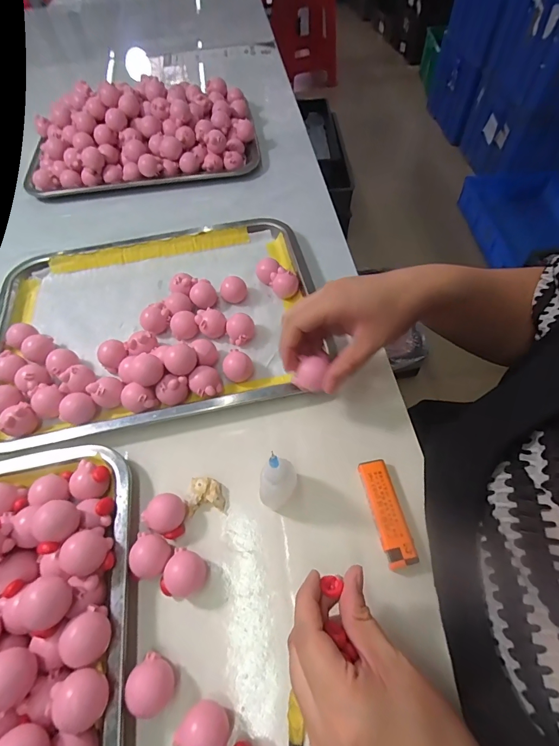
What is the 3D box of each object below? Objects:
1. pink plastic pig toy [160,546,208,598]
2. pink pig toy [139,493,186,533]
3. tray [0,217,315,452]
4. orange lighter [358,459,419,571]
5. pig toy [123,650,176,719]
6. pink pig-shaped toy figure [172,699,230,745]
[{"bbox_3d":[-0.069,0.150,0.276,0.030,0.024,0.031,-2,57,3],"label":"pink plastic pig toy"},{"bbox_3d":[-0.090,0.114,0.299,0.027,0.023,0.029,-2,57,3],"label":"pink pig toy"},{"bbox_3d":[-0.138,-0.065,0.408,0.345,0.036,0.266,-11,57,-3],"label":"tray"},{"bbox_3d":[0.085,0.111,0.298,0.023,0.012,0.080,-11,57,-3],"label":"orange lighter"},{"bbox_3d":[-0.082,0.202,0.241,0.026,0.026,0.029,-39,63,-19],"label":"pig toy"},{"bbox_3d":[-0.045,0.222,0.229,0.031,0.023,0.027,29,64,20],"label":"pink pig-shaped toy figure"}]

